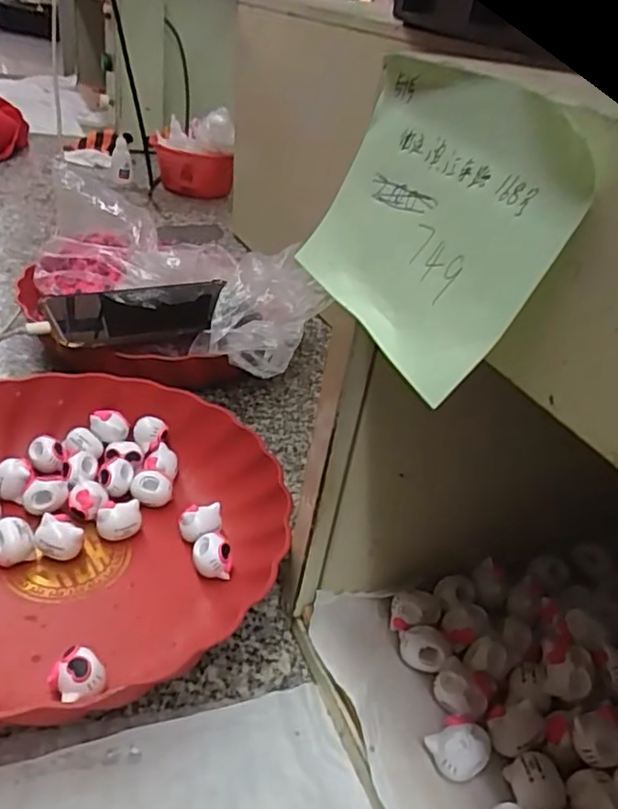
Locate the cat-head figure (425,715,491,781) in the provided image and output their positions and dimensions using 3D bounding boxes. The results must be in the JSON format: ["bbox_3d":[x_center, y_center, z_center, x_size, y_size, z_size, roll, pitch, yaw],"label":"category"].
[{"bbox_3d":[0.064,0.150,0.271,0.023,0.021,0.022,6,33,-4],"label":"cat-head figure"}]

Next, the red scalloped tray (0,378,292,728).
[{"bbox_3d":[-0.136,0.065,0.355,0.240,0.043,0.230,20,35,18],"label":"red scalloped tray"}]

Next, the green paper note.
[{"bbox_3d":[0.030,-0.054,0.176,0.007,0.070,0.095,11,29,-36],"label":"green paper note"}]

